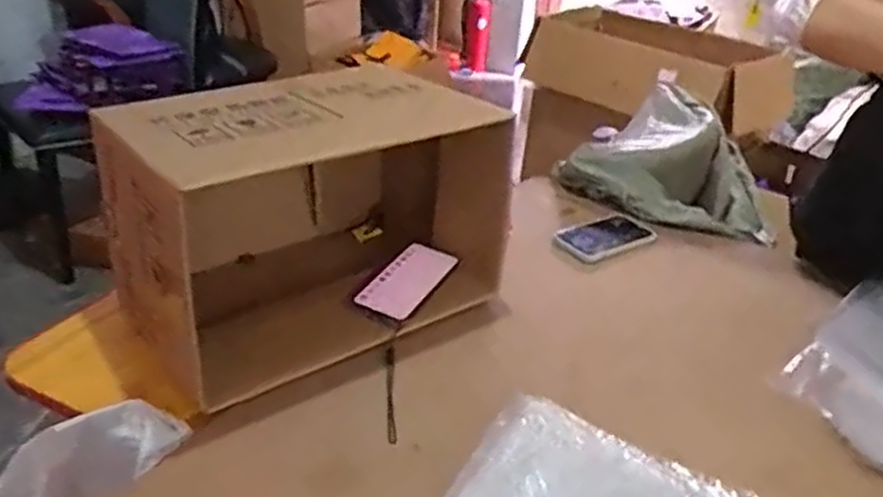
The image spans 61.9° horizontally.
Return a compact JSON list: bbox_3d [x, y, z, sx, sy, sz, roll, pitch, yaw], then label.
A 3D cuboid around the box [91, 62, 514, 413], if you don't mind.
[{"bbox_3d":[-0.142,-0.037,0.912,0.469,0.295,0.290,-18,37,-34],"label":"box"}]

